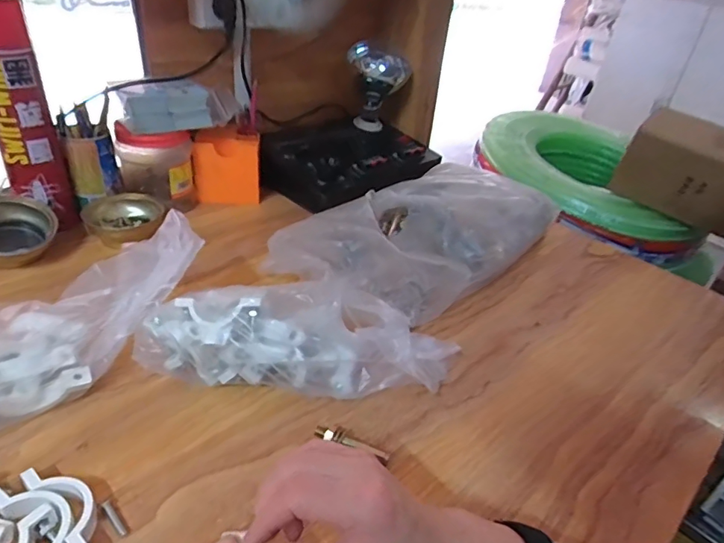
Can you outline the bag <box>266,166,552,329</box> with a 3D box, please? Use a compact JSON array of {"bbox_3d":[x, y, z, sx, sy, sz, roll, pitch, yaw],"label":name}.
[{"bbox_3d":[0.100,-0.054,0.678,0.210,0.087,0.422,31,40,30],"label":"bag"}]

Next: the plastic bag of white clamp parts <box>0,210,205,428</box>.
[{"bbox_3d":[-0.283,0.053,0.433,0.299,0.074,0.105,-34,50,-29],"label":"plastic bag of white clamp parts"}]

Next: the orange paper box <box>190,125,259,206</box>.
[{"bbox_3d":[-0.211,-0.166,0.767,0.097,0.096,0.075,-3,35,-16],"label":"orange paper box"}]

